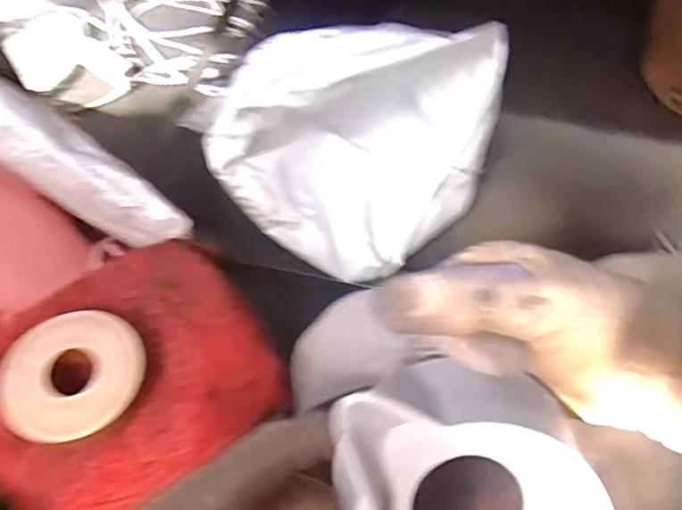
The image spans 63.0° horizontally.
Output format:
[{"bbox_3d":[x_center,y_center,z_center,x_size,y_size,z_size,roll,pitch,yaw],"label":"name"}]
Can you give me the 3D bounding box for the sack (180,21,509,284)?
[{"bbox_3d":[0.046,-0.187,0.840,0.339,0.390,0.450,19,61,9],"label":"sack"}]

